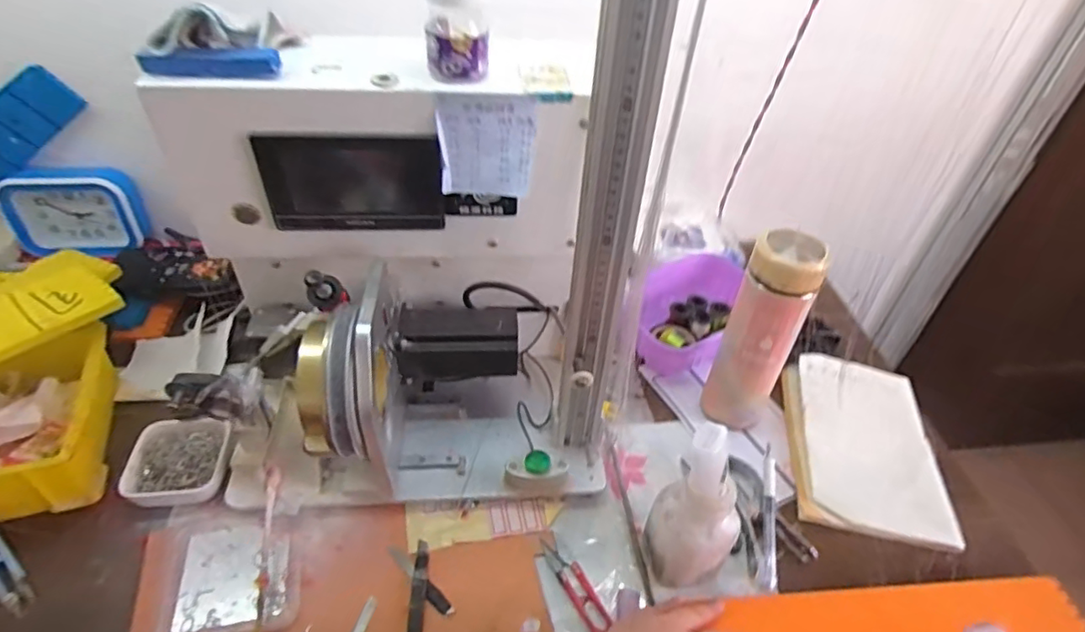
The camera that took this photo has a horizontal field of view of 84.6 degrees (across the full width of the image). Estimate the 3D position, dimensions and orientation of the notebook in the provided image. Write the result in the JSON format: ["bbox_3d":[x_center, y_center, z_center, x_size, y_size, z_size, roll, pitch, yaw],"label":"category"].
[{"bbox_3d":[0.341,0.132,0.631,0.146,0.025,0.215,10,46,4],"label":"notebook"}]

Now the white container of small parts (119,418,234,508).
[{"bbox_3d":[-0.338,0.134,0.562,0.084,0.029,0.082,-1,43,-6],"label":"white container of small parts"}]

